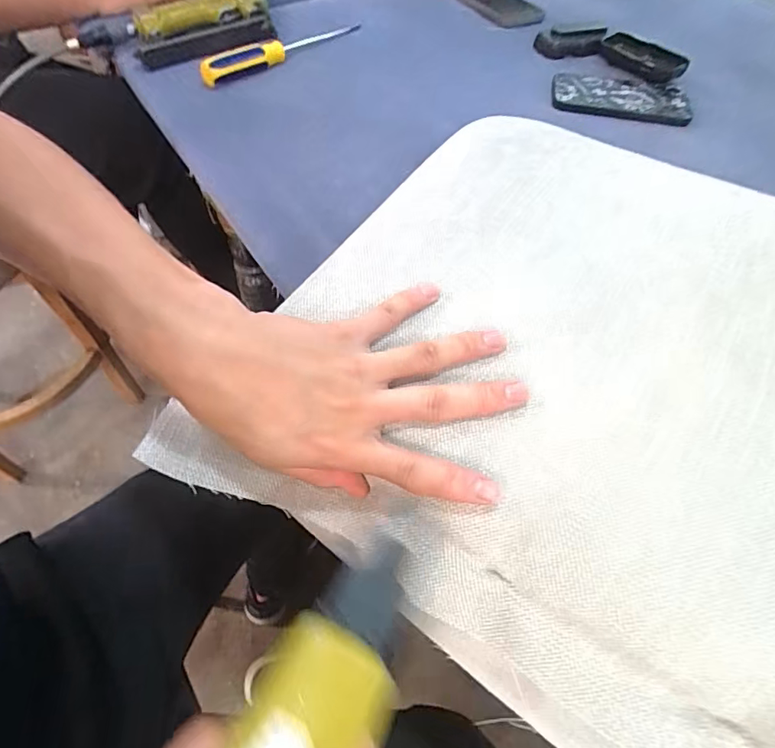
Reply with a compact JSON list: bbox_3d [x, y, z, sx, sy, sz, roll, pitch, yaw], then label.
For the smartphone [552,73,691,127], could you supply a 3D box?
[{"bbox_3d":[0.280,-0.335,0.590,0.156,0.013,0.077,14,57,7],"label":"smartphone"}]

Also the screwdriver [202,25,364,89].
[{"bbox_3d":[-0.132,-0.428,0.633,0.029,0.029,0.247,38,63,21],"label":"screwdriver"}]

